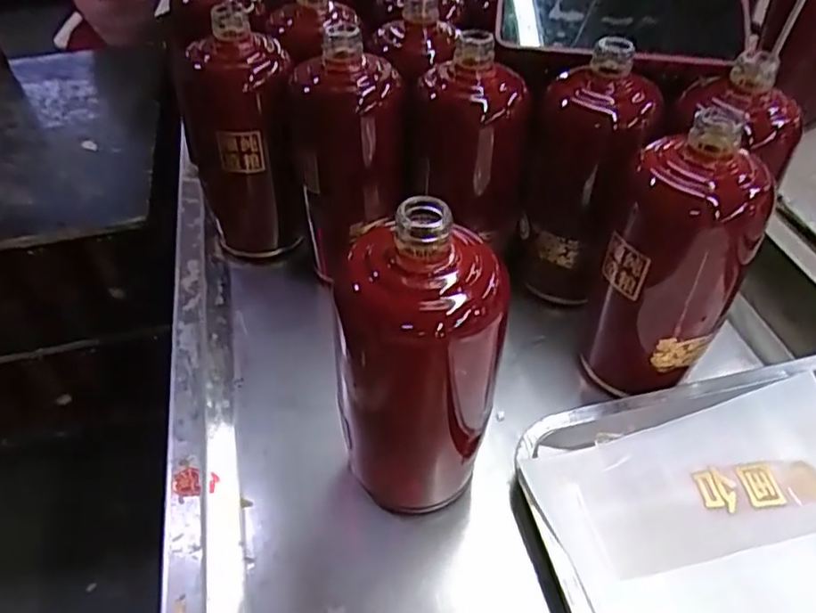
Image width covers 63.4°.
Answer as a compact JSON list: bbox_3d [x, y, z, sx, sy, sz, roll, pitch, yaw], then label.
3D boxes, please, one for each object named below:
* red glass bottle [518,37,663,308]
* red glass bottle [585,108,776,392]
[{"bbox_3d":[0.123,-0.083,0.478,0.078,0.178,0.076,21,49,23],"label":"red glass bottle"},{"bbox_3d":[0.163,-0.026,0.409,0.082,0.162,0.080,14,47,17],"label":"red glass bottle"}]

